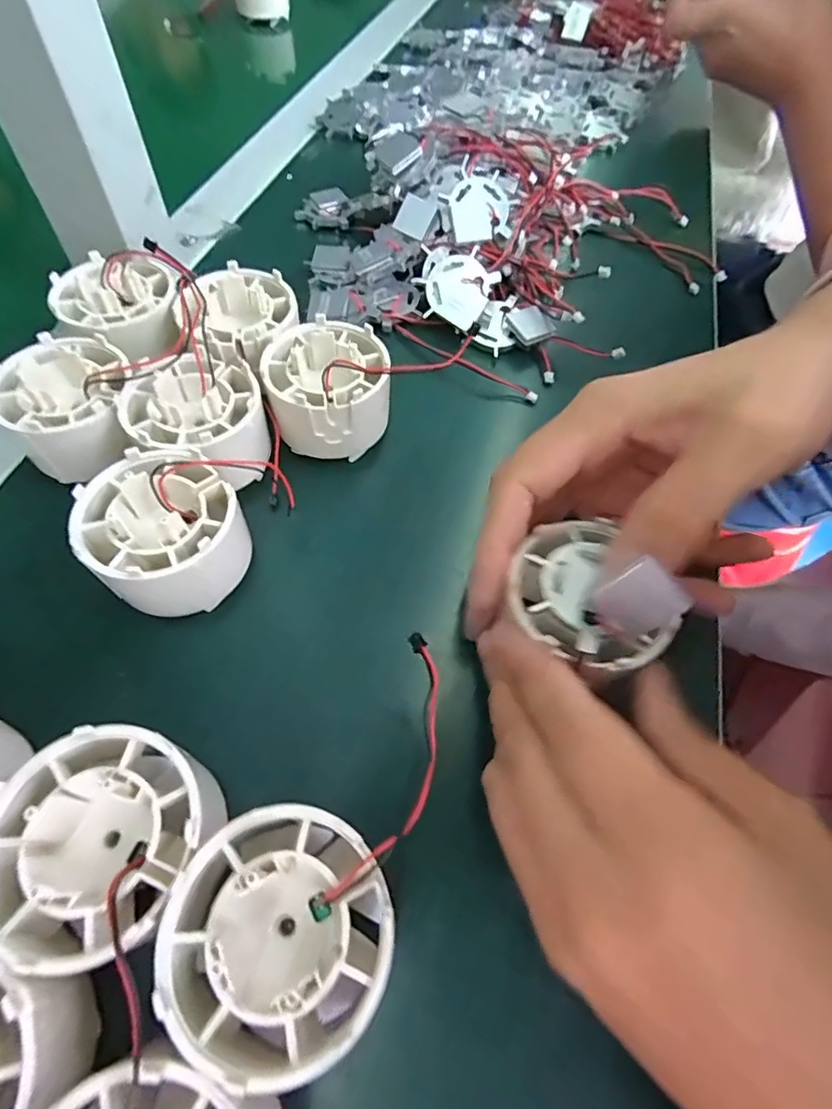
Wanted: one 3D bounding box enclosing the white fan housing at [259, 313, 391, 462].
[{"bbox_3d":[-0.037,-0.067,0.233,0.053,0.040,0.055,-3,59,-6],"label":"white fan housing"}]

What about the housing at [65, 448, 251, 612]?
[{"bbox_3d":[-0.087,-0.001,0.192,0.059,0.043,0.054,41,65,19],"label":"housing"}]

